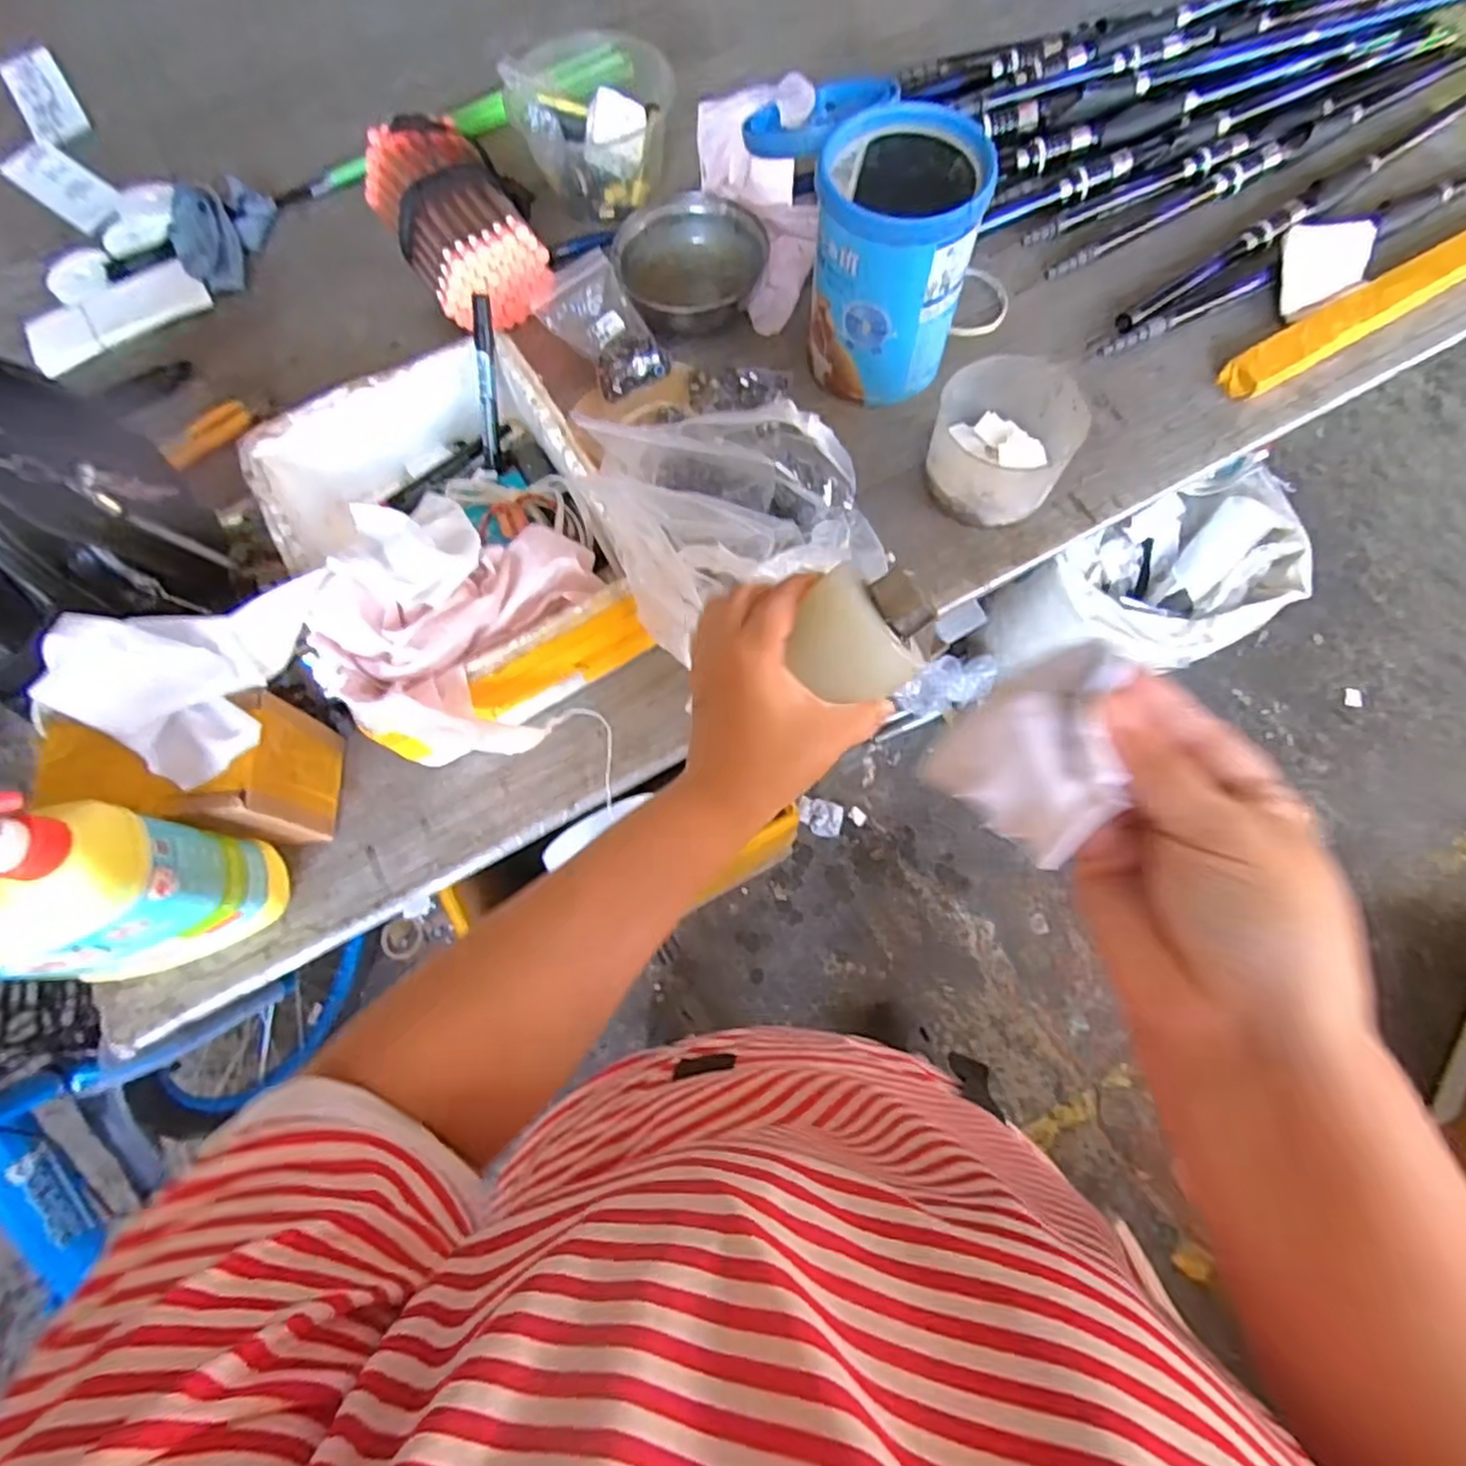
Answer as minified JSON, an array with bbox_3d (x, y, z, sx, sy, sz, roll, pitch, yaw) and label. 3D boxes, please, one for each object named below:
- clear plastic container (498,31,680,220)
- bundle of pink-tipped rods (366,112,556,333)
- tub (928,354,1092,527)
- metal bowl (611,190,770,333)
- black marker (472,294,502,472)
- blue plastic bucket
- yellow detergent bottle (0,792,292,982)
[{"bbox_3d":[-0.143,-0.634,0.740,0.168,0.097,0.166,-29,74,-7],"label":"clear plastic container"},{"bbox_3d":[-0.266,-0.501,0.703,0.128,0.080,0.217,-33,74,-8],"label":"bundle of pink-tipped rods"},{"bbox_3d":[0.228,-0.250,0.604,0.122,0.064,0.113,-1,72,2],"label":"tub"},{"bbox_3d":[-0.039,-0.452,0.702,0.145,0.062,0.126,2,73,3],"label":"metal bowl"},{"bbox_3d":[-0.202,-0.285,0.584,0.012,0.128,0.014,8,29,5],"label":"black marker"},{"bbox_3d":[0.131,-0.395,0.601,0.121,0.159,0.136,1,73,3],"label":"blue plastic bucket"},{"bbox_3d":[-0.389,0.098,0.404,0.142,0.220,0.063,-20,73,-4],"label":"yellow detergent bottle"}]

